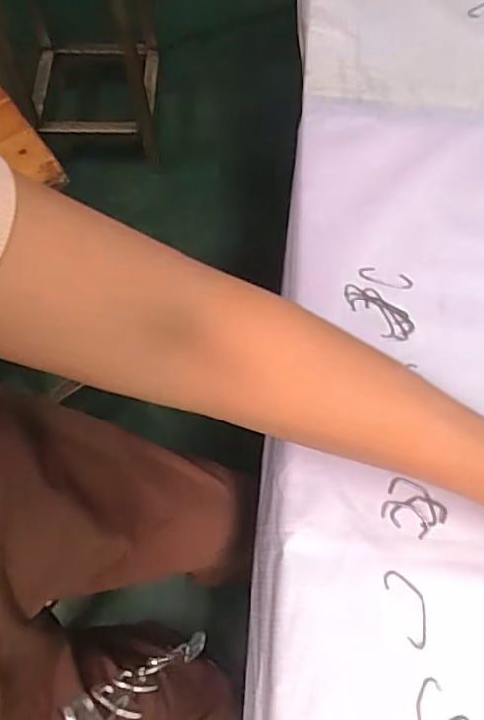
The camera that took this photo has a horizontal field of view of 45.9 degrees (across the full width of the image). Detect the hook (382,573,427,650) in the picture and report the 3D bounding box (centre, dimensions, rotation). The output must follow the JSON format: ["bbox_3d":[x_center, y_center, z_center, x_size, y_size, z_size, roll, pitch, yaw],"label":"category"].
[{"bbox_3d":[0.105,0.153,0.354,0.020,0.004,0.045,-20,69,-7],"label":"hook"}]

